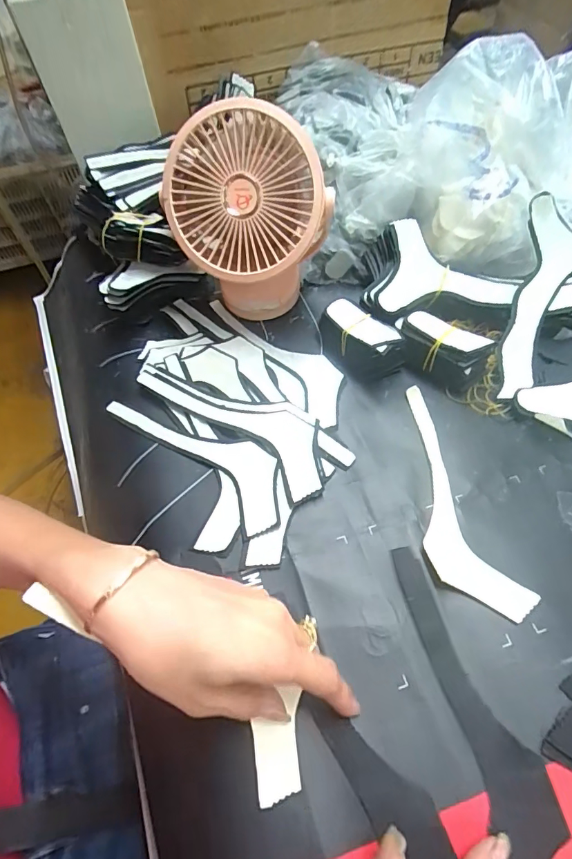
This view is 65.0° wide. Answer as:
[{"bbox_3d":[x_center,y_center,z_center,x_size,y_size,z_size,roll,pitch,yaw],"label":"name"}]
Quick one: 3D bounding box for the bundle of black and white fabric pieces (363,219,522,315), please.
[{"bbox_3d":[0.130,-0.126,0.417,0.130,0.051,0.086,32,81,5],"label":"bundle of black and white fabric pieces"}]

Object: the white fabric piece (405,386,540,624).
[{"bbox_3d":[0.113,0.049,0.332,0.053,0.008,0.181,-16,59,-8],"label":"white fabric piece"}]

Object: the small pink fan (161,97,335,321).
[{"bbox_3d":[-0.033,-0.180,0.394,0.129,0.156,0.117,-17,59,-6],"label":"small pink fan"}]

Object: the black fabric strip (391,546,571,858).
[{"bbox_3d":[0.112,0.153,0.271,0.048,0.009,0.171,-10,59,-2],"label":"black fabric strip"}]

